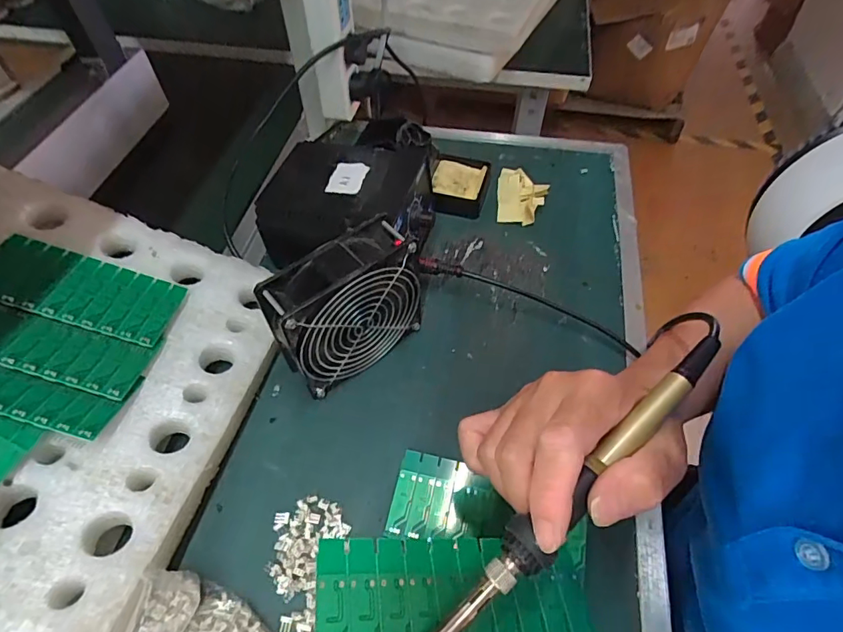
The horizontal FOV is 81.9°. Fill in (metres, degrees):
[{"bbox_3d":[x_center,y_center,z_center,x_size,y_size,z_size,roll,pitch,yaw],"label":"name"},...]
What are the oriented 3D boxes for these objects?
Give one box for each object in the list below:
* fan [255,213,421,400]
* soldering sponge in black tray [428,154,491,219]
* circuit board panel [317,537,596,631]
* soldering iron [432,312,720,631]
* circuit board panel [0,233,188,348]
[{"bbox_3d":[-0.061,0.000,0.394,0.121,0.124,0.045,-36,61,-23],"label":"fan"},{"bbox_3d":[0.043,-0.145,0.549,0.061,0.032,0.079,7,54,6],"label":"soldering sponge in black tray"},{"bbox_3d":[0.022,0.136,0.226,0.139,0.004,0.062,11,43,-21],"label":"circuit board panel"},{"bbox_3d":[0.079,0.074,0.226,0.223,0.025,0.020,-41,62,-15],"label":"soldering iron"},{"bbox_3d":[-0.267,-0.022,0.379,0.140,0.011,0.063,19,52,-7],"label":"circuit board panel"}]

